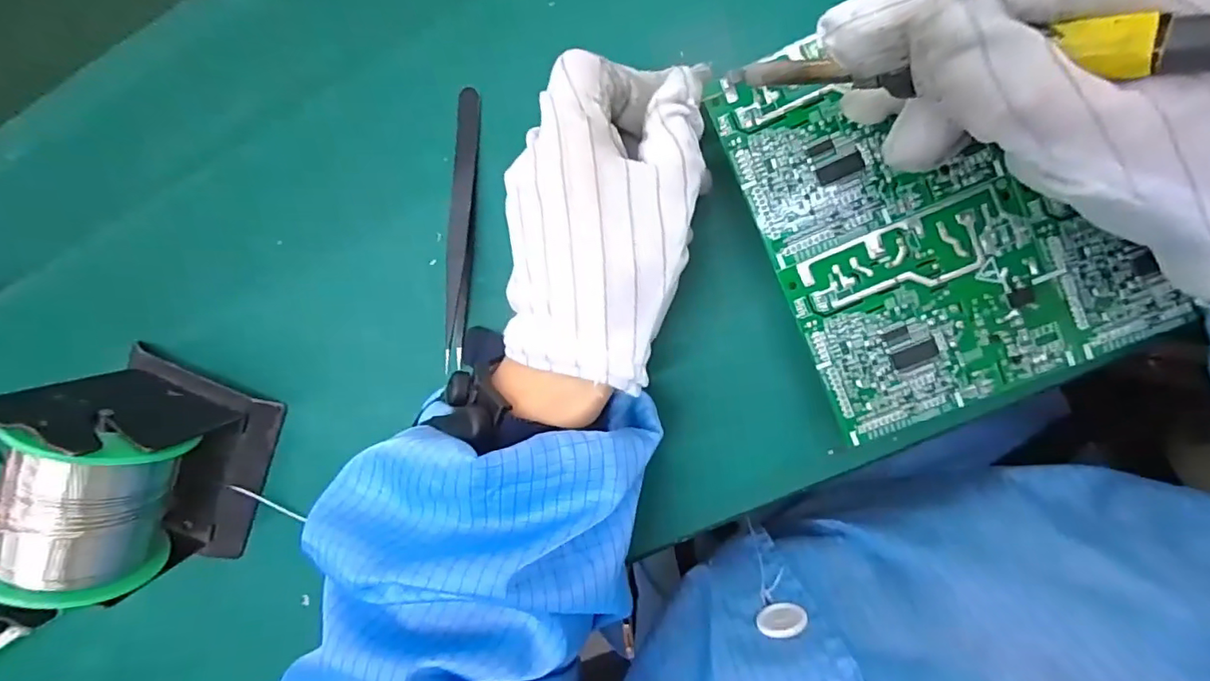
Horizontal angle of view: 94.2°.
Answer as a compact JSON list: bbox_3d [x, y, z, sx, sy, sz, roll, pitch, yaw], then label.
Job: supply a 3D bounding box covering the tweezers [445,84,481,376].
[{"bbox_3d":[-0.067,-0.054,0.264,0.011,0.014,0.125,3,96,7],"label":"tweezers"}]

